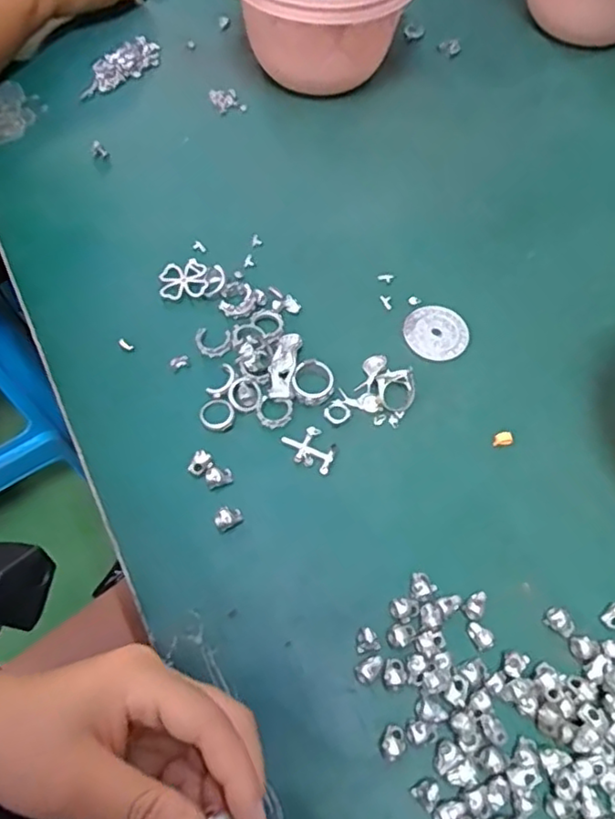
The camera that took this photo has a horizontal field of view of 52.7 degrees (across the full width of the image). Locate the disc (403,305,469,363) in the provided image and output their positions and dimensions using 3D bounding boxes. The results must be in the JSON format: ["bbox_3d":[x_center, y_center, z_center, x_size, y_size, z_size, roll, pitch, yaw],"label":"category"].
[{"bbox_3d":[0.087,-0.052,0.420,0.042,0.004,0.043,1,63,-1],"label":"disc"}]

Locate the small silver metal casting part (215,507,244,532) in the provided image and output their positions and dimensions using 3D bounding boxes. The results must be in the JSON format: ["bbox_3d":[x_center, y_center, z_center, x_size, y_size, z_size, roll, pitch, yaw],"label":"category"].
[{"bbox_3d":[-0.045,0.061,0.350,0.015,0.012,0.011,-27,67,-14],"label":"small silver metal casting part"}]

